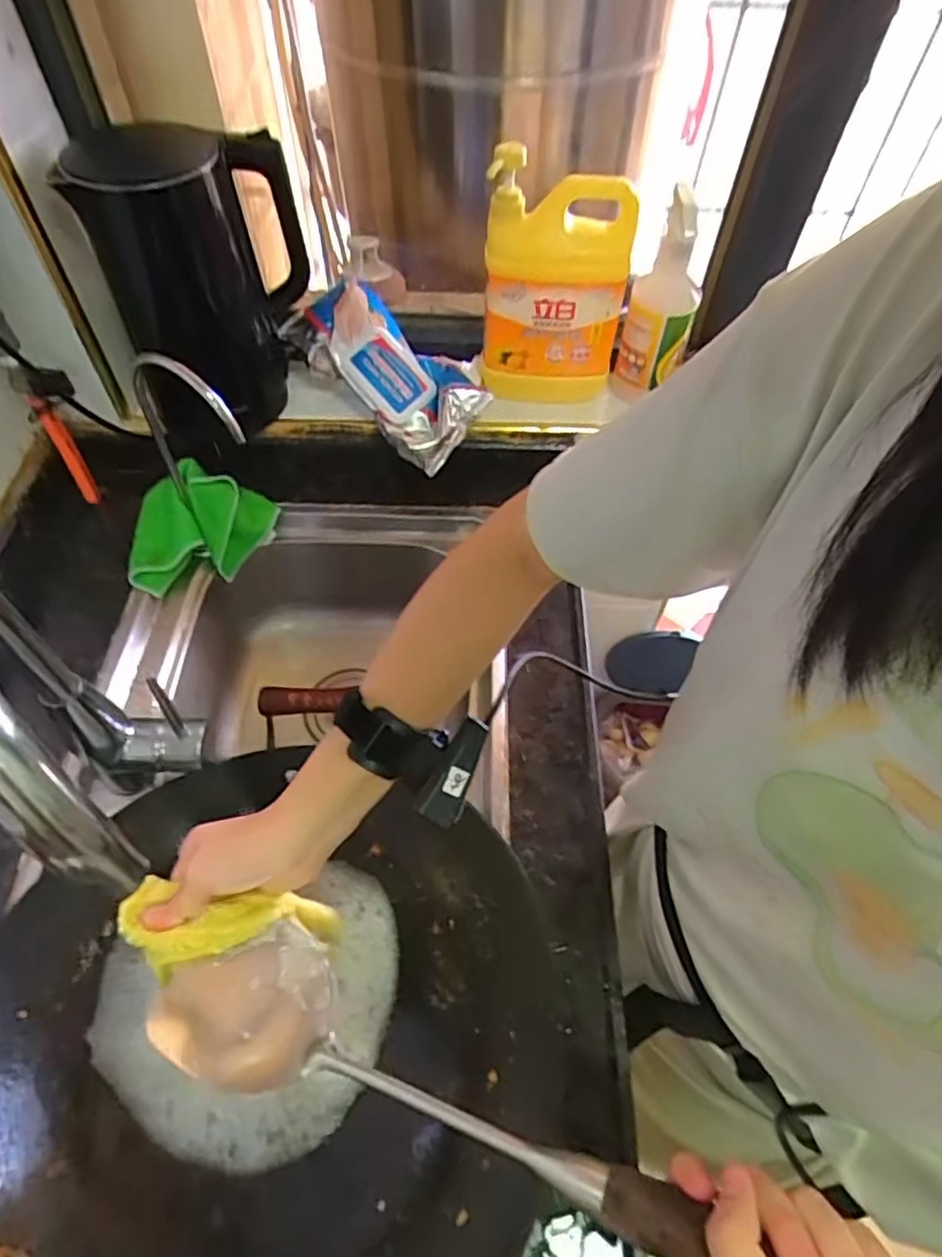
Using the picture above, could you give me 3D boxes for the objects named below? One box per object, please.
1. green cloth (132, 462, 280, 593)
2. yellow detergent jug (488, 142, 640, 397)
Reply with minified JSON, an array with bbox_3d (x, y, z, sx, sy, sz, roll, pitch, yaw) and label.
[{"bbox_3d":[-0.310,-0.118,0.732,0.165,0.085,0.089,-31,61,-21],"label":"green cloth"},{"bbox_3d":[0.093,-0.372,0.716,0.147,0.228,0.084,6,55,3],"label":"yellow detergent jug"}]

